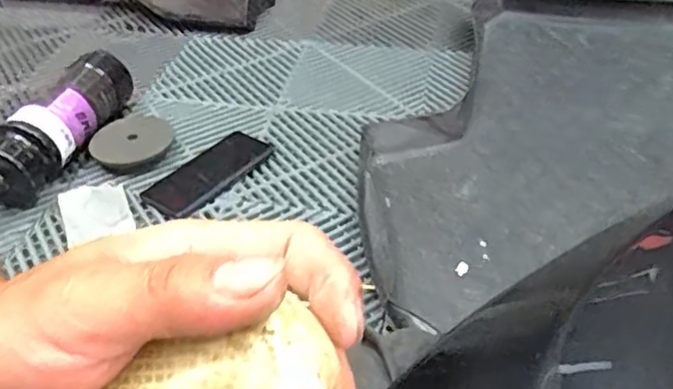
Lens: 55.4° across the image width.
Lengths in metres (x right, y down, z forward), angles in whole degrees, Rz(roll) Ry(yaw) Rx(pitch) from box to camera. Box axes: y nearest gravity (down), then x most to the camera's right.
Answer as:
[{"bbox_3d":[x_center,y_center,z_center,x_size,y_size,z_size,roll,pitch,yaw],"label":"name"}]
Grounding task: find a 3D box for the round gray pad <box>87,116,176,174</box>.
[{"bbox_3d":[-0.246,-0.057,0.789,0.094,0.033,0.094,-2,39,2],"label":"round gray pad"}]

